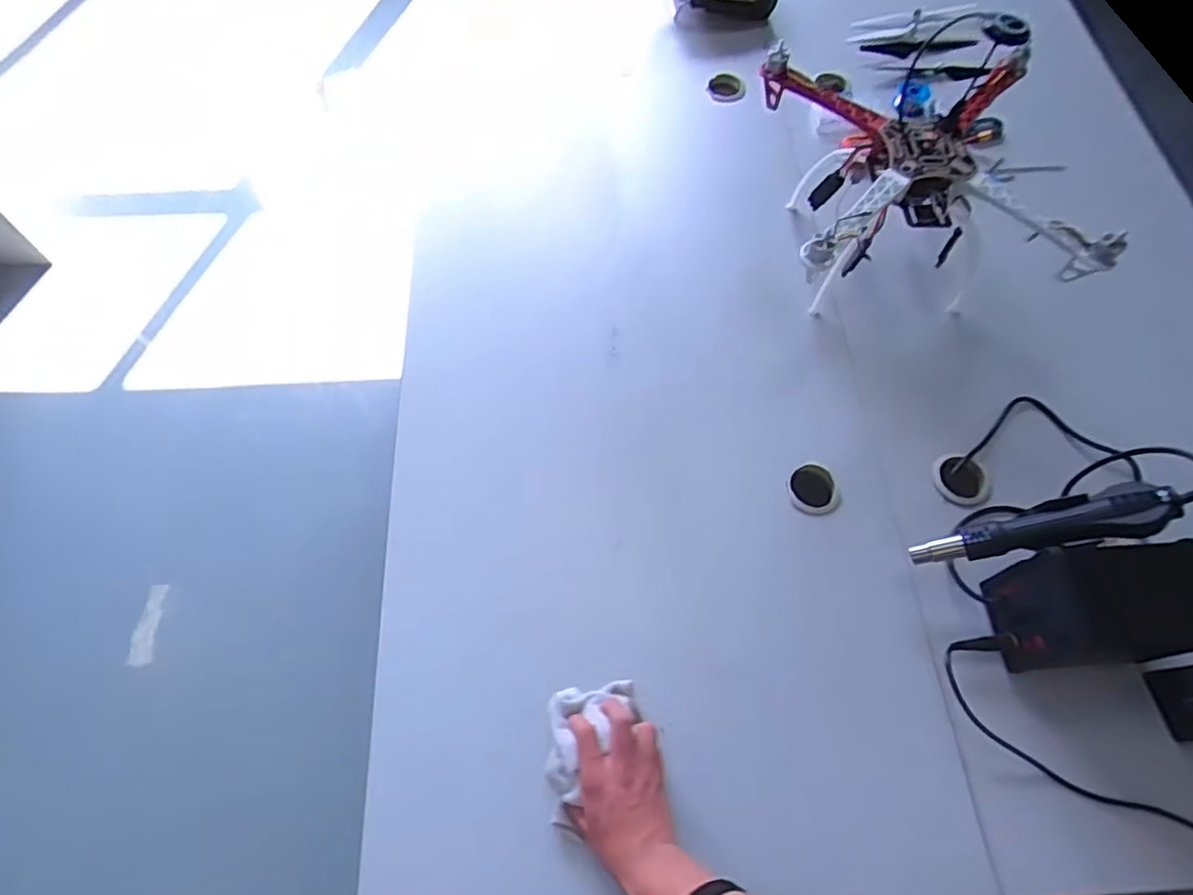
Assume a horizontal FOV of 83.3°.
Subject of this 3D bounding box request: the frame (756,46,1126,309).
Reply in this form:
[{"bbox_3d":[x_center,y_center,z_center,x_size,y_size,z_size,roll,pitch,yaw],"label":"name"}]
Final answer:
[{"bbox_3d":[0.416,-0.338,0.906,0.362,0.176,0.338,0,63,-2],"label":"frame"}]

